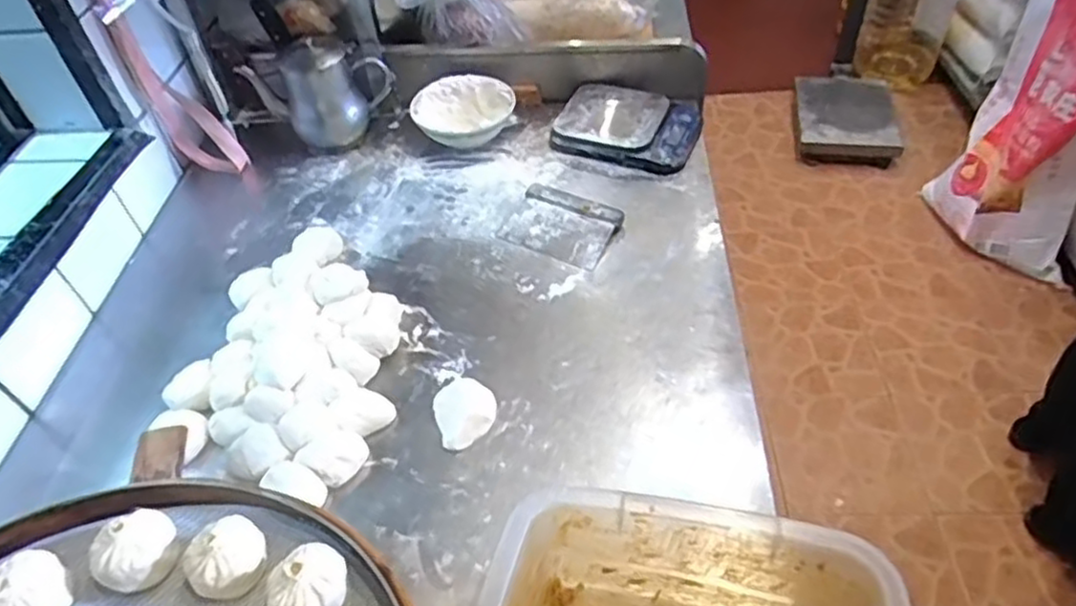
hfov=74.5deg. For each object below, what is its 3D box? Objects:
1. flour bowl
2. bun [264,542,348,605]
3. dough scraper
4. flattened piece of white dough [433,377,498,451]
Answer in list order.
[{"bbox_3d":[-0.108,-0.289,1.089,0.151,0.063,0.132,17,51,20],"label":"flour bowl"},{"bbox_3d":[-0.175,0.221,0.547,0.058,0.049,0.063,21,52,23],"label":"bun"},{"bbox_3d":[0.031,-0.108,0.948,0.143,0.017,0.110,22,55,24],"label":"dough scraper"},{"bbox_3d":[-0.078,0.116,0.762,0.064,0.017,0.076,-18,49,-9],"label":"flattened piece of white dough"}]

